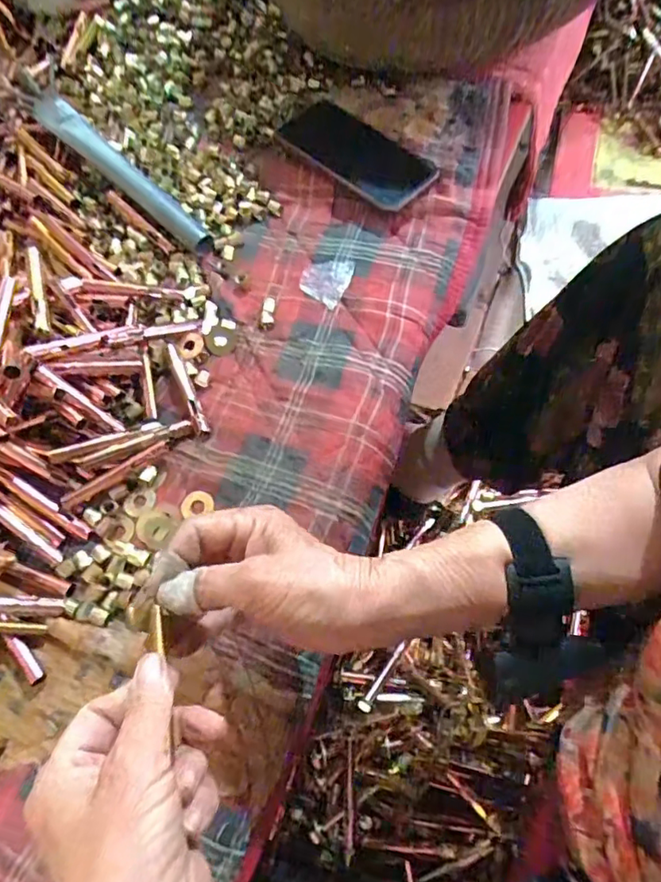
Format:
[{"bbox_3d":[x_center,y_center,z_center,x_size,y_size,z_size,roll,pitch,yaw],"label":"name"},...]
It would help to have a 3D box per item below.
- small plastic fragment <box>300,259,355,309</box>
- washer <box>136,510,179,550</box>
[{"bbox_3d":[-0.004,-0.146,0.499,0.040,0.005,0.048,23,68,14],"label":"small plastic fragment"},{"bbox_3d":[-0.130,0.065,0.414,0.028,0.004,0.028,7,65,7],"label":"washer"}]

